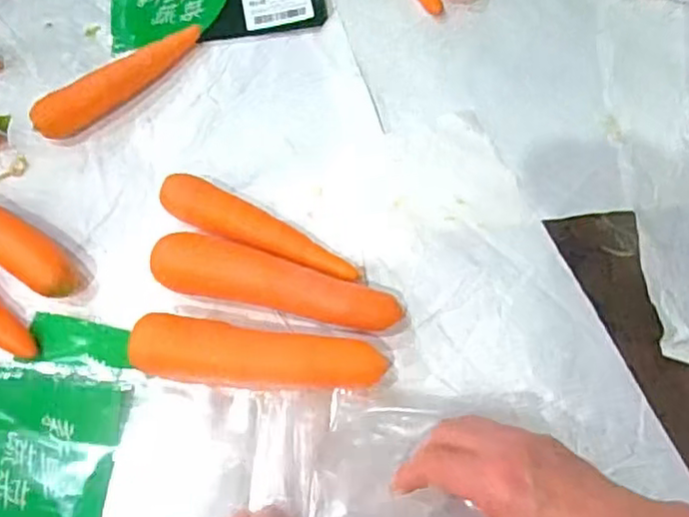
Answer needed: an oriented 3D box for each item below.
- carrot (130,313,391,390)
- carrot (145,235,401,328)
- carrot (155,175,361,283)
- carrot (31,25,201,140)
[{"bbox_3d":[-0.057,0.066,0.448,0.167,0.035,0.039,3,67,1],"label":"carrot"},{"bbox_3d":[-0.047,0.017,0.466,0.170,0.043,0.044,9,67,4],"label":"carrot"},{"bbox_3d":[-0.062,-0.020,0.491,0.153,0.036,0.032,20,68,8],"label":"carrot"},{"bbox_3d":[-0.184,-0.148,0.550,0.155,0.027,0.030,-39,72,-15],"label":"carrot"}]

